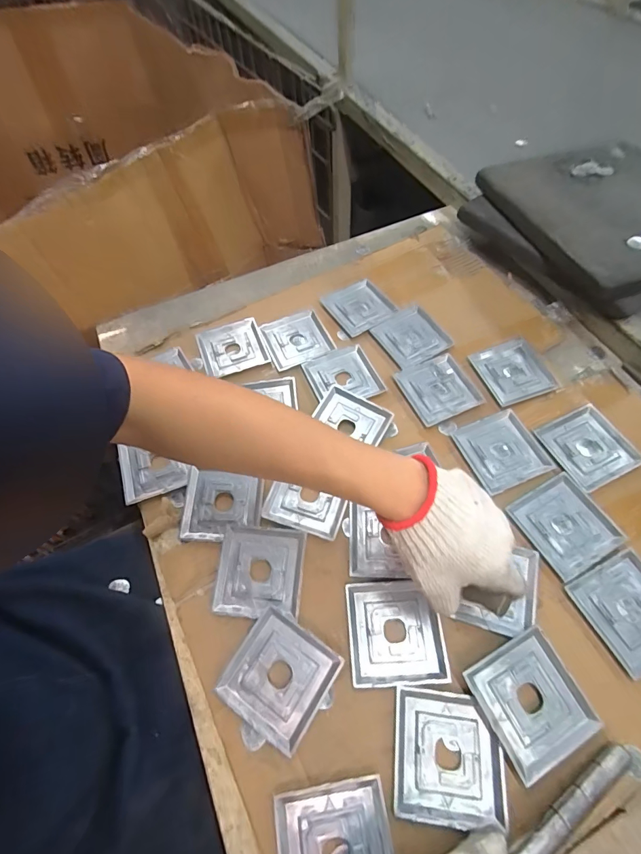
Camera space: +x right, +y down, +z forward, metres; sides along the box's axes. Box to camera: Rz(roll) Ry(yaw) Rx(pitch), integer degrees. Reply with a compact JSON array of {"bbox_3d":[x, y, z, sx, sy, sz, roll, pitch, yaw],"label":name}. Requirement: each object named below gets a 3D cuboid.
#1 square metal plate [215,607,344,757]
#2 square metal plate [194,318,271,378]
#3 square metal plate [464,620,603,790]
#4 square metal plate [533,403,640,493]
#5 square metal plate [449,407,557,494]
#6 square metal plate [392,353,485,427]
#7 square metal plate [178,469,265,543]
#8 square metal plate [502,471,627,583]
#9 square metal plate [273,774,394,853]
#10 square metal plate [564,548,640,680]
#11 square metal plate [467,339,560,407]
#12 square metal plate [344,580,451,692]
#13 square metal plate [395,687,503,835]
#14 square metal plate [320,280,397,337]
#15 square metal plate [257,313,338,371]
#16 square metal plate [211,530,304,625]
[{"bbox_3d":[-0.038,0.235,0.379,0.088,0.009,0.088,30,65,18],"label":"square metal plate"},{"bbox_3d":[-0.129,-0.116,0.586,0.092,0.008,0.089,-16,61,-7],"label":"square metal plate"},{"bbox_3d":[0.189,0.244,0.360,0.089,0.013,0.089,-25,62,-12],"label":"square metal plate"},{"bbox_3d":[0.325,0.023,0.488,0.091,0.005,0.092,-23,62,-11],"label":"square metal plate"},{"bbox_3d":[0.222,0.029,0.492,0.087,0.008,0.089,-20,61,-9],"label":"square metal plate"},{"bbox_3d":[0.158,-0.051,0.540,0.088,0.007,0.091,-21,62,-10],"label":"square metal plate"},{"bbox_3d":[-0.114,0.090,0.466,0.089,0.008,0.080,1,60,3],"label":"square metal plate"},{"bbox_3d":[0.269,0.106,0.442,0.091,0.005,0.090,-26,63,-12],"label":"square metal plate"},{"bbox_3d":[0.012,0.339,0.316,0.089,0.009,0.086,-9,60,-3],"label":"square metal plate"},{"bbox_3d":[0.308,0.180,0.397,0.088,0.006,0.089,-22,62,-11],"label":"square metal plate"},{"bbox_3d":[0.263,-0.077,0.547,0.089,0.004,0.092,-18,61,-8],"label":"square metal plate"},{"bbox_3d":[0.073,0.201,0.396,0.089,0.008,0.090,-3,60,0],"label":"square metal plate"},{"bbox_3d":[0.109,0.281,0.343,0.086,0.008,0.087,5,60,5],"label":"square metal plate"},{"bbox_3d":[0.061,-0.188,0.620,0.090,0.005,0.086,-30,63,-14],"label":"square metal plate"},{"bbox_3d":[-0.035,-0.129,0.592,0.090,0.007,0.088,-22,62,-10],"label":"square metal plate"},{"bbox_3d":[-0.064,0.152,0.426,0.089,0.009,0.087,3,60,4],"label":"square metal plate"}]

